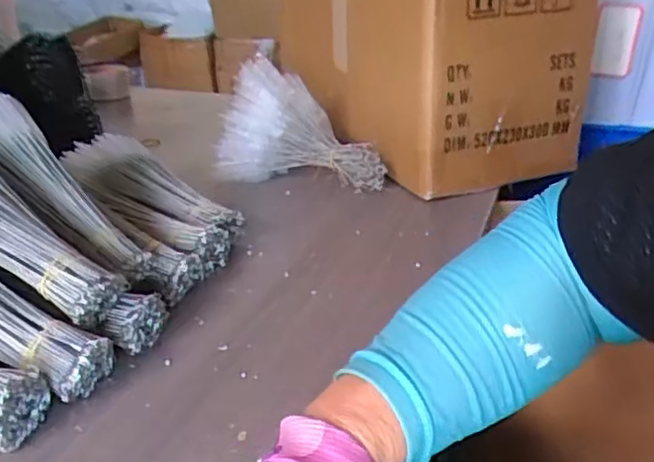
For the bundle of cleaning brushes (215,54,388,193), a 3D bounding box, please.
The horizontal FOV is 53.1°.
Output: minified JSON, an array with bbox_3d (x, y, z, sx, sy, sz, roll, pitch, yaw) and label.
[{"bbox_3d":[-0.029,-0.134,0.864,0.222,0.141,0.092,6,25,13],"label":"bundle of cleaning brushes"}]

